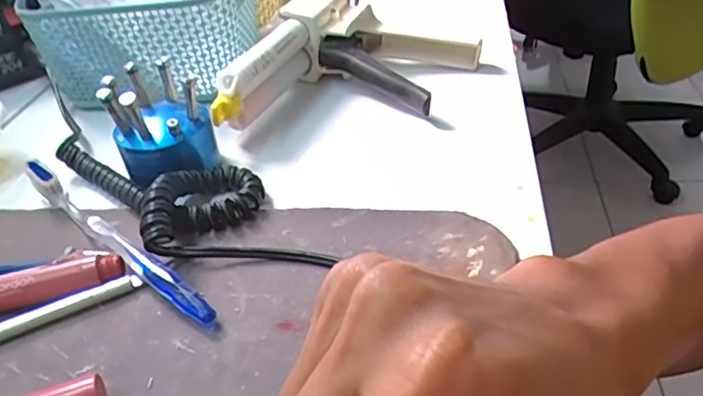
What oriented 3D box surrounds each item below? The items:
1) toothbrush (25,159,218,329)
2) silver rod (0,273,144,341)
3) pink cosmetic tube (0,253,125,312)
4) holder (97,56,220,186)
[{"bbox_3d":[-0.131,0.021,0.325,0.181,0.021,0.013,26,48,36],"label":"toothbrush"},{"bbox_3d":[-0.159,0.061,0.285,0.116,0.009,0.007,-21,39,-19],"label":"silver rod"},{"bbox_3d":[-0.158,0.045,0.299,0.087,0.018,0.015,-12,37,-7],"label":"pink cosmetic tube"},{"bbox_3d":[-0.118,-0.047,0.371,0.056,0.067,0.053,-17,38,-13],"label":"holder"}]

